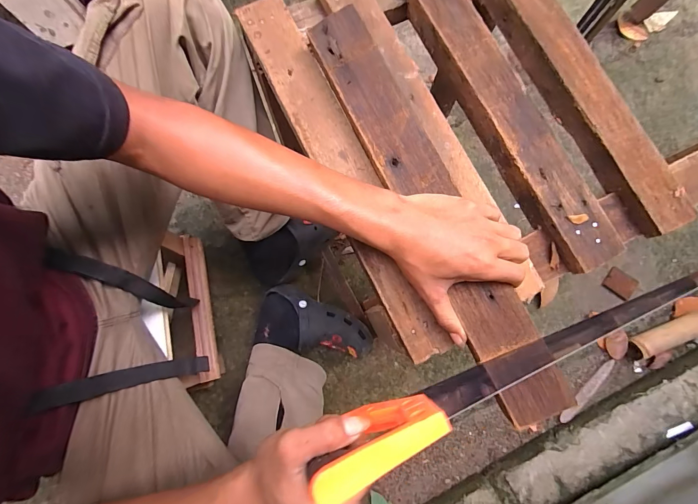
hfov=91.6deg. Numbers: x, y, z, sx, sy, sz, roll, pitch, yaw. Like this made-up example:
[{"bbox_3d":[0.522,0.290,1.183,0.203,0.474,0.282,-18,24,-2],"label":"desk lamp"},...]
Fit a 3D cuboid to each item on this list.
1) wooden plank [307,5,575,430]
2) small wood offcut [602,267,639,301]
[{"bbox_3d":[0.078,-0.052,0.350,0.060,0.025,0.450,-27,81,7],"label":"wooden plank"},{"bbox_3d":[0.644,0.075,0.805,0.074,0.009,0.059,34,80,6],"label":"small wood offcut"}]

